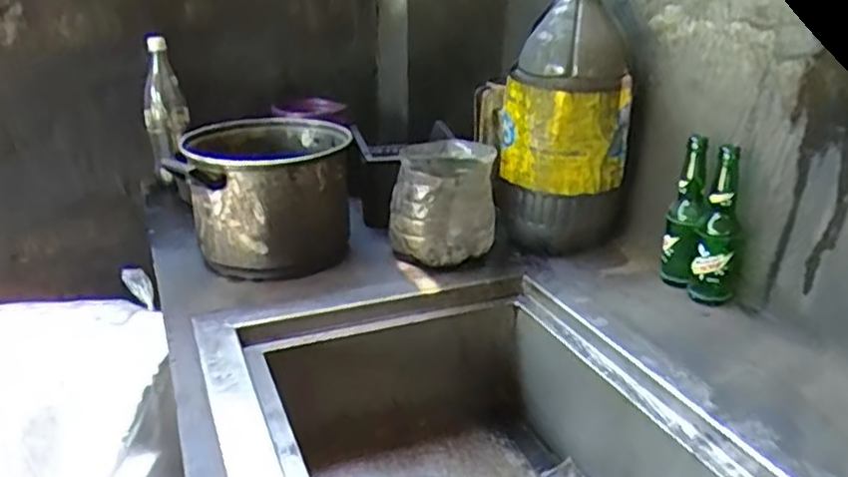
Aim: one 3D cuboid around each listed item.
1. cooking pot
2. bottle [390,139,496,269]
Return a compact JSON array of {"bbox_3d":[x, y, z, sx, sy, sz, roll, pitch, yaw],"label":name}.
[{"bbox_3d":[-0.244,-0.064,1.083,0.235,0.198,0.260,-4,23,-12],"label":"cooking pot"},{"bbox_3d":[0.032,-0.051,1.101,0.161,0.172,0.177,2,23,1],"label":"bottle"}]

